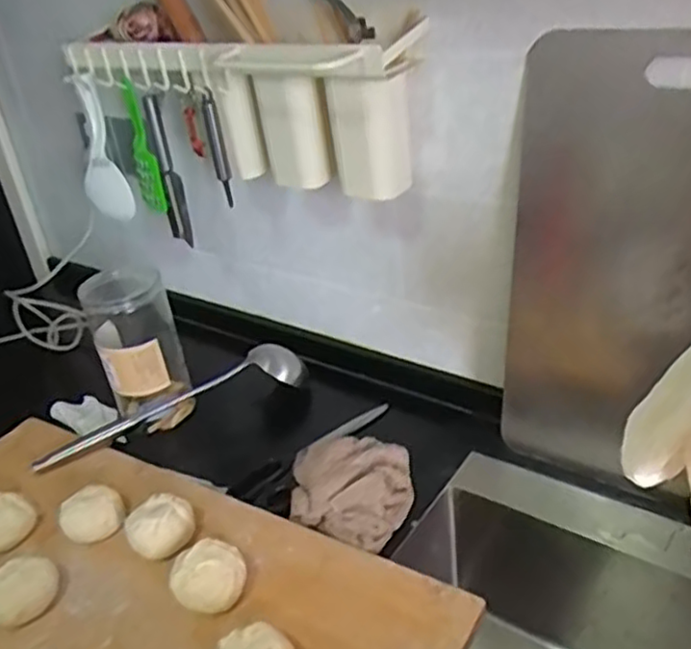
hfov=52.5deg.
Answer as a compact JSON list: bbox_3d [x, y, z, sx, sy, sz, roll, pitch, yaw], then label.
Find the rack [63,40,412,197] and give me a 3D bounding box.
[{"bbox_3d":[-0.134,-0.246,0.809,0.450,0.161,0.120,23,41,39],"label":"rack"}]

